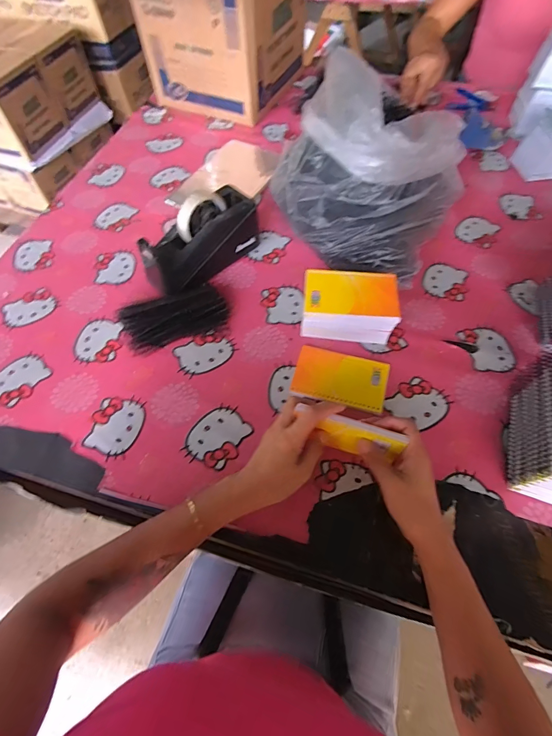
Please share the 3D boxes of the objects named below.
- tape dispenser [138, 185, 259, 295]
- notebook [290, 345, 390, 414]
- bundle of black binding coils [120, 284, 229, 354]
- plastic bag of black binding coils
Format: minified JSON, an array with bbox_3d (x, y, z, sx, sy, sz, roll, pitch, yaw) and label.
[{"bbox_3d":[-0.123,-0.207,0.593,0.076,0.112,0.210,38,68,20],"label":"tape dispenser"},{"bbox_3d":[0.092,0.015,0.516,0.129,0.009,0.080,11,61,7],"label":"notebook"},{"bbox_3d":[-0.154,-0.079,0.557,0.153,0.033,0.070,-20,62,-10],"label":"bundle of black binding coils"},{"bbox_3d":[0.145,-0.309,0.577,0.288,0.224,0.244,19,63,12],"label":"plastic bag of black binding coils"}]

